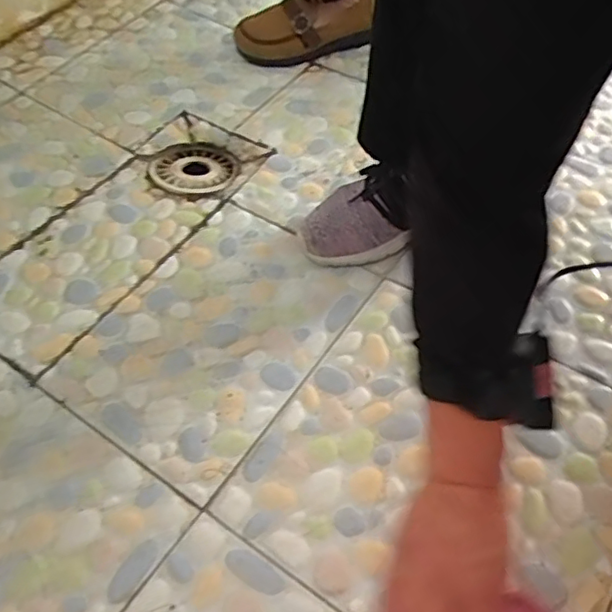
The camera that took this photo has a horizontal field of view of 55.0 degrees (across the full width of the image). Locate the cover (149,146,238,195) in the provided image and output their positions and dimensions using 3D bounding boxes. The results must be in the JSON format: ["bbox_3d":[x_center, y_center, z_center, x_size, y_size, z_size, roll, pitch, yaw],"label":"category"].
[{"bbox_3d":[-0.147,-0.178,0.769,0.107,0.015,0.107,1,53,3],"label":"cover"}]

